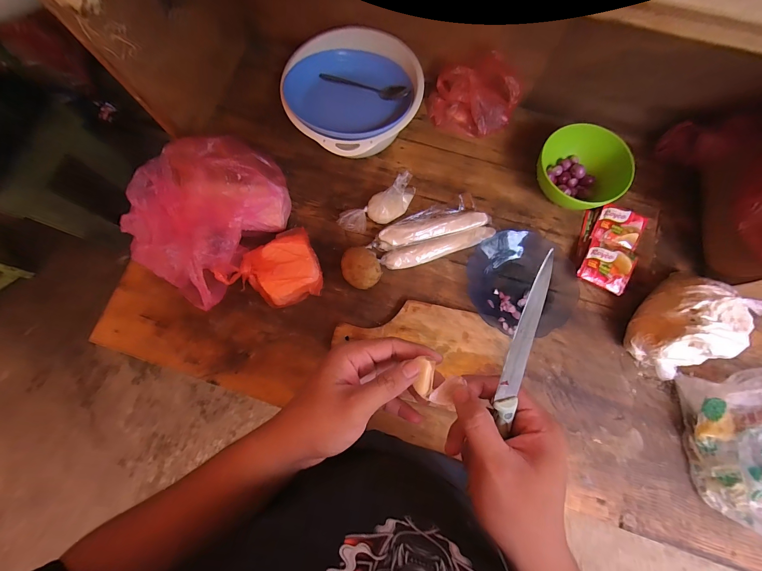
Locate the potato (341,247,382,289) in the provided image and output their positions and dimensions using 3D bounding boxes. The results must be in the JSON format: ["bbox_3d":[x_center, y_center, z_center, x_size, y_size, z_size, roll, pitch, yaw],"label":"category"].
[{"bbox_3d":[-0.034,-0.032,0.562,0.063,0.054,0.077,-12,76,-1],"label":"potato"}]

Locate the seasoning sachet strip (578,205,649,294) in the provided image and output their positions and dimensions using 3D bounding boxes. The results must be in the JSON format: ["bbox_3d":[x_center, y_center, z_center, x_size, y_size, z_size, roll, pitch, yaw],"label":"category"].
[{"bbox_3d":[0.410,-0.067,0.574,0.095,0.029,0.152,18,77,6],"label":"seasoning sachet strip"}]

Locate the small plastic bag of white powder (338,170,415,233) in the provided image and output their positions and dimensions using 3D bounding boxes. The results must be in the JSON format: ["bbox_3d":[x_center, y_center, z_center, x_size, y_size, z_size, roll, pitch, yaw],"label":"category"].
[{"bbox_3d":[-0.002,-0.143,0.583,0.152,0.071,0.051,-23,76,-4],"label":"small plastic bag of white powder"}]

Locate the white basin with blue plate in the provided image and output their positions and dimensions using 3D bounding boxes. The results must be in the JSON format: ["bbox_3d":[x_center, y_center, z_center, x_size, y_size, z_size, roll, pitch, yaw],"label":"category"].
[{"bbox_3d":[-0.042,-0.329,0.593,0.224,0.139,0.195,-28,77,-5],"label":"white basin with blue plate"}]

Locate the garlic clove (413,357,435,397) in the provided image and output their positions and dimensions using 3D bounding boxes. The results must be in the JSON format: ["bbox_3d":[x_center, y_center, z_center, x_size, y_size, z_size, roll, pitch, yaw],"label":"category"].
[{"bbox_3d":[0.038,0.078,0.274,0.016,0.012,0.031,5,92,3],"label":"garlic clove"}]

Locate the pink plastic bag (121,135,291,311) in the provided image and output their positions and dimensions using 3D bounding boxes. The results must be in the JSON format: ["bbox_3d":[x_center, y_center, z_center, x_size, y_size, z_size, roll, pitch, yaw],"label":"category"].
[{"bbox_3d":[-0.310,-0.134,0.566,0.246,0.115,0.277,30,79,9],"label":"pink plastic bag"}]

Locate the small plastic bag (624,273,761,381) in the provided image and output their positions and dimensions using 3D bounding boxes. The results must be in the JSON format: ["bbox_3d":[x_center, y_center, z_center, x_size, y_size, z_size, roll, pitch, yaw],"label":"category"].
[{"bbox_3d":[0.476,0.061,0.505,0.161,0.102,0.124,-33,77,-6],"label":"small plastic bag"}]

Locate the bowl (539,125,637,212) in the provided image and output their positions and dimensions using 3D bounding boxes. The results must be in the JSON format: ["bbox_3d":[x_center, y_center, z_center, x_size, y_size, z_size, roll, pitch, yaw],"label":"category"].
[{"bbox_3d":[0.353,-0.205,0.583,0.159,0.085,0.136,42,81,11],"label":"bowl"}]

